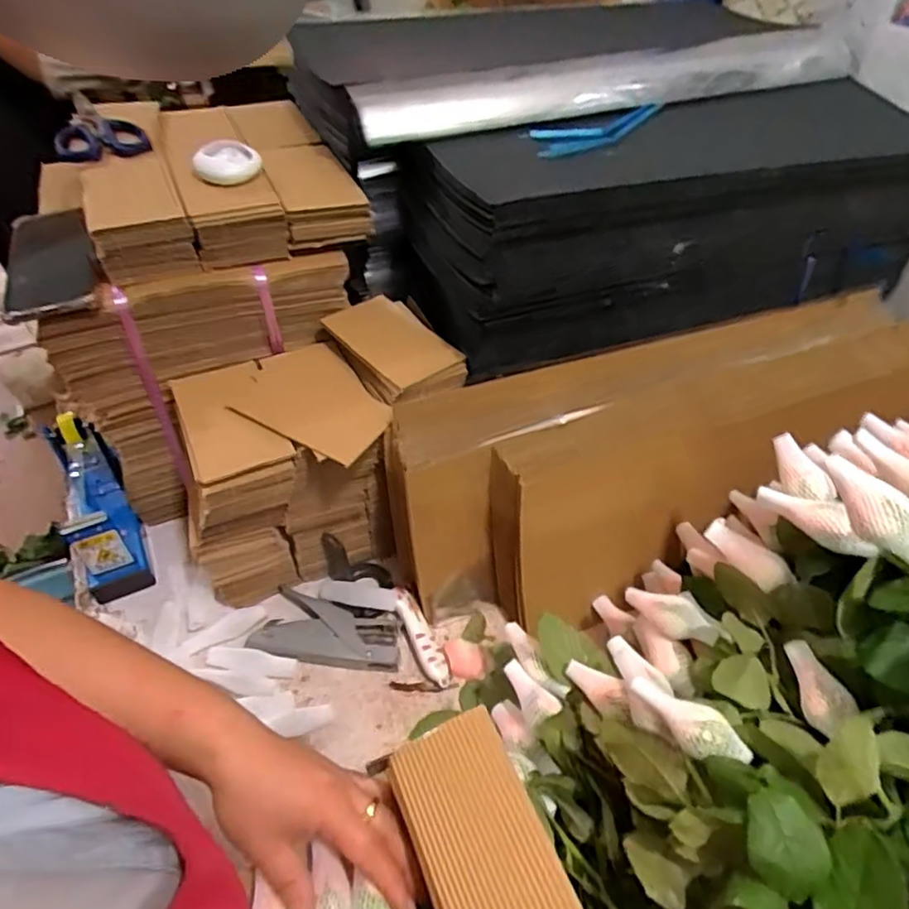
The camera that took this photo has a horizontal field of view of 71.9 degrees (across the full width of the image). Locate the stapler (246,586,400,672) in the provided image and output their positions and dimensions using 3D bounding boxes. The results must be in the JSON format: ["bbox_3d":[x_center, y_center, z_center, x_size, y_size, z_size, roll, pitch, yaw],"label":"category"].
[{"bbox_3d":[-0.126,0.181,0.640,0.144,0.025,0.072,11,48,10],"label":"stapler"}]

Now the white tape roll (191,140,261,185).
[{"bbox_3d":[-0.218,-0.280,0.598,0.059,0.021,0.059,-13,49,-13],"label":"white tape roll"}]

